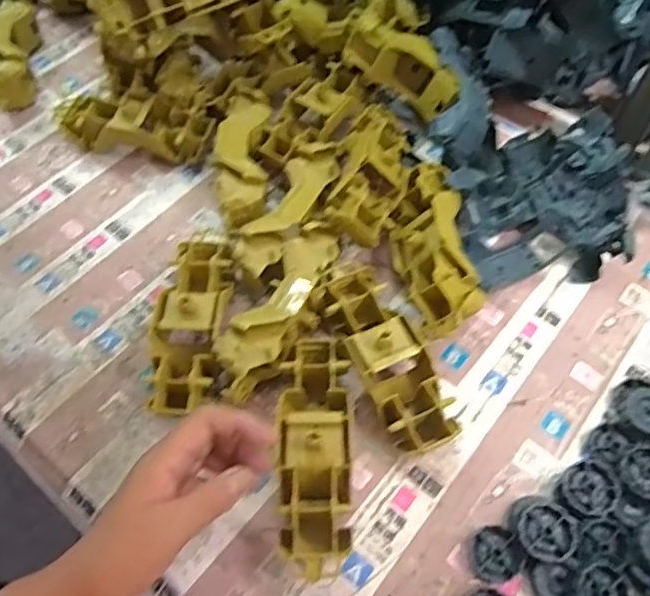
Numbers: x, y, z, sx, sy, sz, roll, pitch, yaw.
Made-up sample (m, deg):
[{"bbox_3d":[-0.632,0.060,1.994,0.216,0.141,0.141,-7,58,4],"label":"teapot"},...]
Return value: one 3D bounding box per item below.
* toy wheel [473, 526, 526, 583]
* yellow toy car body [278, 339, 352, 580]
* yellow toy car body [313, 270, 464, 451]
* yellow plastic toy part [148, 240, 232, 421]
[{"bbox_3d":[0.127,0.190,0.433,0.036,0.011,0.037,-1,59,2],"label":"toy wheel"},{"bbox_3d":[-0.007,0.119,0.457,0.053,0.051,0.178,-1,59,2],"label":"yellow toy car body"},{"bbox_3d":[0.049,0.049,0.494,0.056,0.053,0.170,-24,61,-12],"label":"yellow toy car body"},{"bbox_3d":[-0.115,0.022,0.517,0.060,0.056,0.174,3,59,4],"label":"yellow plastic toy part"}]

